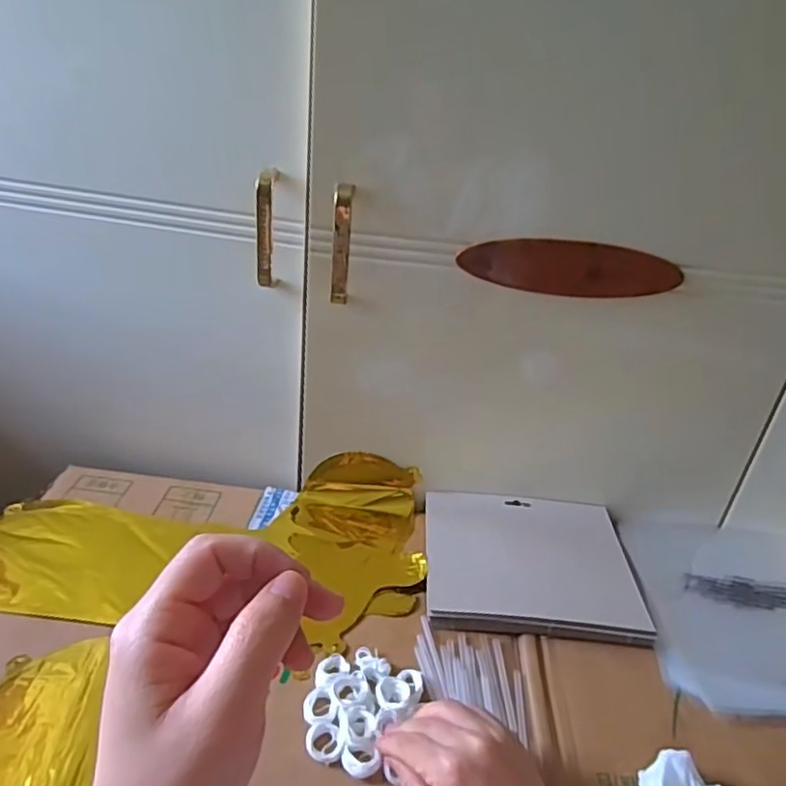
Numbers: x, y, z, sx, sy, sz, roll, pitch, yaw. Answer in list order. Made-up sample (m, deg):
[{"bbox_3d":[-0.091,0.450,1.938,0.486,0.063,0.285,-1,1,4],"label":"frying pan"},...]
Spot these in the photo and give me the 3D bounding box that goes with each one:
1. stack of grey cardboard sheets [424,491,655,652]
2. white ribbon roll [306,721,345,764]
[{"bbox_3d":[0.128,0.157,0.603,0.192,0.022,0.161,7,29,0],"label":"stack of grey cardboard sheets"},{"bbox_3d":[-0.046,0.238,0.435,0.026,0.006,0.027,5,29,-3],"label":"white ribbon roll"}]

